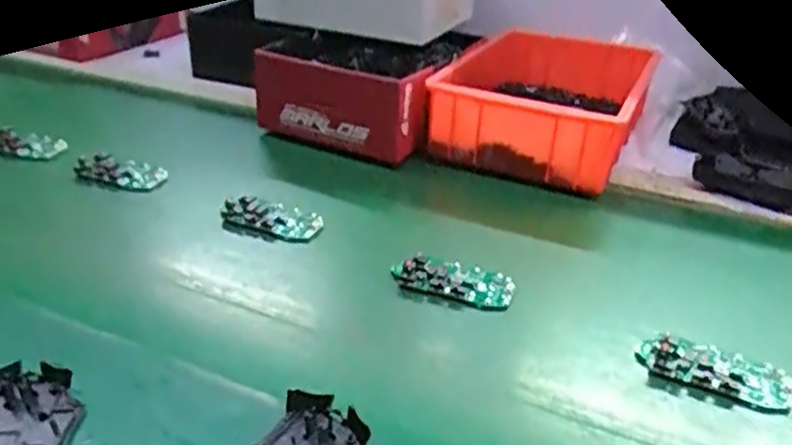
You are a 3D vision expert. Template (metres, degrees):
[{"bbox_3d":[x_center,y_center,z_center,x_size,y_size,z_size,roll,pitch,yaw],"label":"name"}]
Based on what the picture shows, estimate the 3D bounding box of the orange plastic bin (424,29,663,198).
[{"bbox_3d":[0.173,-0.146,0.789,0.209,0.079,0.285,16,33,20],"label":"orange plastic bin"}]

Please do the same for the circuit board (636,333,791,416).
[{"bbox_3d":[0.219,0.102,0.466,0.097,0.016,0.039,15,33,19],"label":"circuit board"}]

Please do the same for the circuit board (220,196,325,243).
[{"bbox_3d":[-0.114,-0.005,0.616,0.092,0.016,0.044,11,32,12],"label":"circuit board"}]

